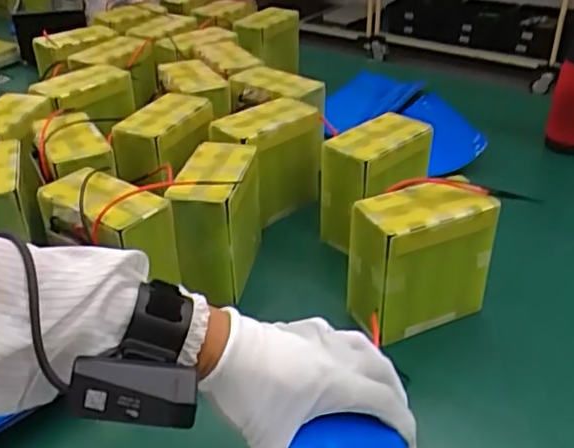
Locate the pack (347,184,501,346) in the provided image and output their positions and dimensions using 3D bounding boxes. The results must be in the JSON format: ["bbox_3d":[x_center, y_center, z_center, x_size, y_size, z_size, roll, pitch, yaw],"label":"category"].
[{"bbox_3d":[0.145,0.037,0.690,0.147,0.138,0.076,-13,35,-18],"label":"pack"}]

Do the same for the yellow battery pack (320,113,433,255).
[{"bbox_3d":[0.113,-0.051,0.840,0.153,0.145,0.075,-24,39,-31],"label":"yellow battery pack"}]

